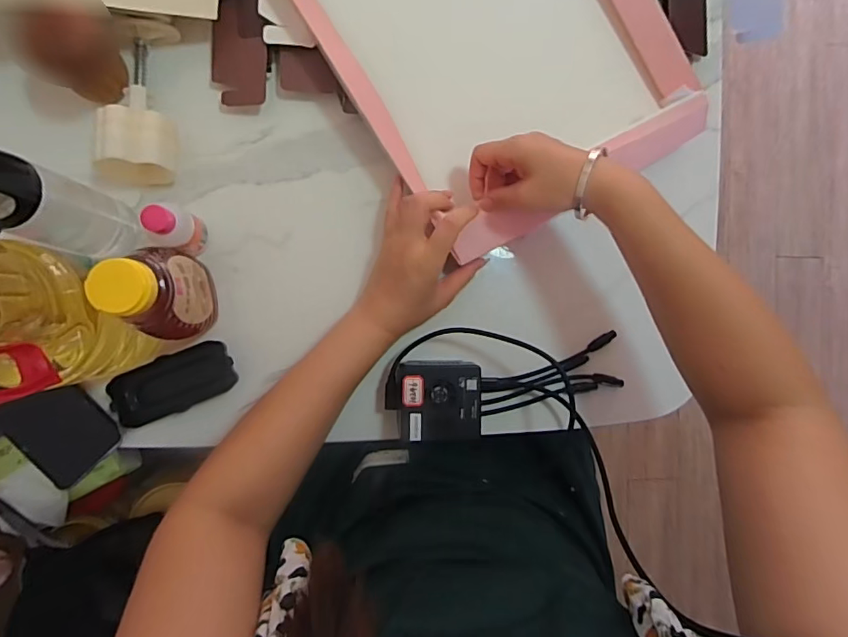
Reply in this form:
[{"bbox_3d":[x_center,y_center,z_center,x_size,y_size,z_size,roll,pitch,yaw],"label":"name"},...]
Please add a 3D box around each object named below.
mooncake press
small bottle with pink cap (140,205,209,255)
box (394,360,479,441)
[{"bbox_3d":[-0.259,-0.204,0.462,0.065,0.058,0.157,3,90,-7],"label":"mooncake press"},{"bbox_3d":[-0.222,-0.078,0.453,0.033,0.089,0.032,0,90,-7],"label":"small bottle with pink cap"},{"bbox_3d":[0.014,0.079,0.488,0.078,0.028,0.071,-1,90,-7],"label":"box"}]

